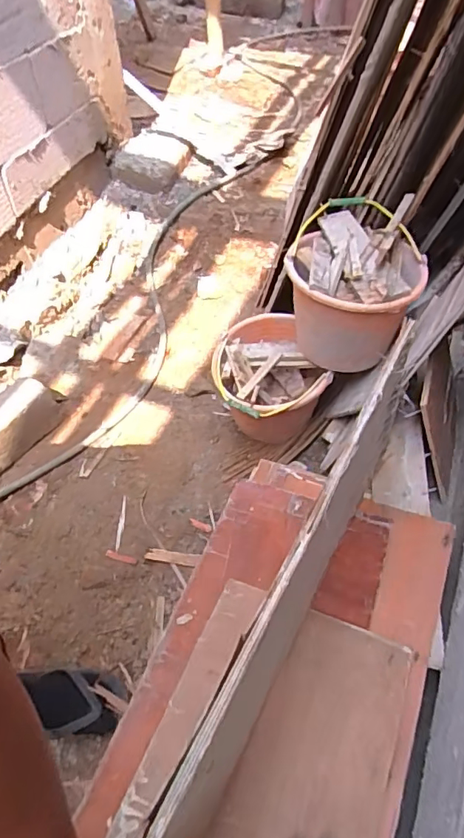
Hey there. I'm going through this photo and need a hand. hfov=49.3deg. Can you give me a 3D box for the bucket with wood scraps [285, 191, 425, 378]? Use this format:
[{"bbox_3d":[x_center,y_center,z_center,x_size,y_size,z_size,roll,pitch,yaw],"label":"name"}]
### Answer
[{"bbox_3d":[0.263,-0.283,1.130,0.273,0.252,0.346,9,50,10],"label":"bucket with wood scraps"}]

